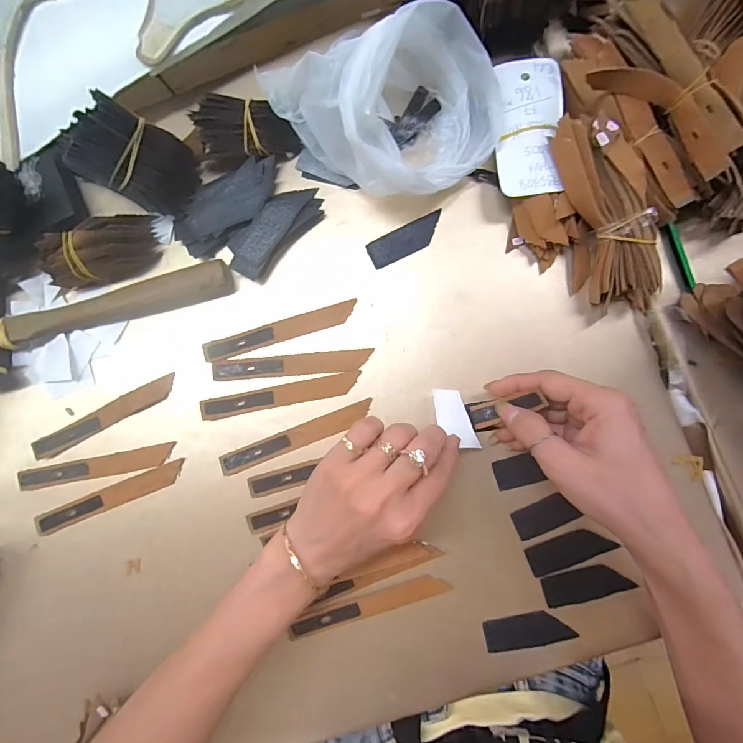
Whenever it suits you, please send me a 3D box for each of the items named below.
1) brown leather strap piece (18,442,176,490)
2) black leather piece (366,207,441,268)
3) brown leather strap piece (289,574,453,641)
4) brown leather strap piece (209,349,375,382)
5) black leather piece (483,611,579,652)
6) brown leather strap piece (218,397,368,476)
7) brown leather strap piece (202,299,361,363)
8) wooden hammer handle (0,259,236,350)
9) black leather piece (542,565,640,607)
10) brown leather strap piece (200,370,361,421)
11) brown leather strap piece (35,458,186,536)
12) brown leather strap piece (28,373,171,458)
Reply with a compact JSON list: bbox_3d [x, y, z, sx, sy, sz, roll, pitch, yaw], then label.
[{"bbox_3d":[-0.219,0.077,0.321,0.125,0.005,0.016,-11,85,1],"label":"brown leather strap piece"},{"bbox_3d":[0.028,-0.104,0.317,0.063,0.004,0.023,-25,86,1],"label":"black leather piece"},{"bbox_3d":[-0.001,0.177,0.303,0.119,0.004,0.018,-17,87,2],"label":"brown leather strap piece"},{"bbox_3d":[-0.063,-0.005,0.316,0.124,0.004,0.017,-4,87,3],"label":"brown leather strap piece"},{"bbox_3d":[0.116,0.192,0.296,0.064,0.004,0.024,-11,87,2],"label":"black leather piece"},{"bbox_3d":[-0.059,0.052,0.313,0.125,0.004,0.016,-22,86,2],"label":"brown leather strap piece"},{"bbox_3d":[-0.073,-0.032,0.318,0.123,0.004,0.017,-17,87,2],"label":"brown leather strap piece"},{"bbox_3d":[-0.201,-0.050,0.318,0.186,0.019,0.028,-14,87,2],"label":"wooden hammer handle"},{"bbox_3d":[0.157,0.156,0.294,0.059,0.005,0.024,-20,86,3],"label":"black leather piece"},{"bbox_3d":[-0.071,0.019,0.316,0.124,0.005,0.017,-11,86,1],"label":"brown leather strap piece"},{"bbox_3d":[-0.207,0.100,0.318,0.123,0.006,0.018,-22,86,2],"label":"brown leather strap piece"},{"bbox_3d":[-0.213,0.037,0.320,0.122,0.008,0.017,-27,86,1],"label":"brown leather strap piece"}]

